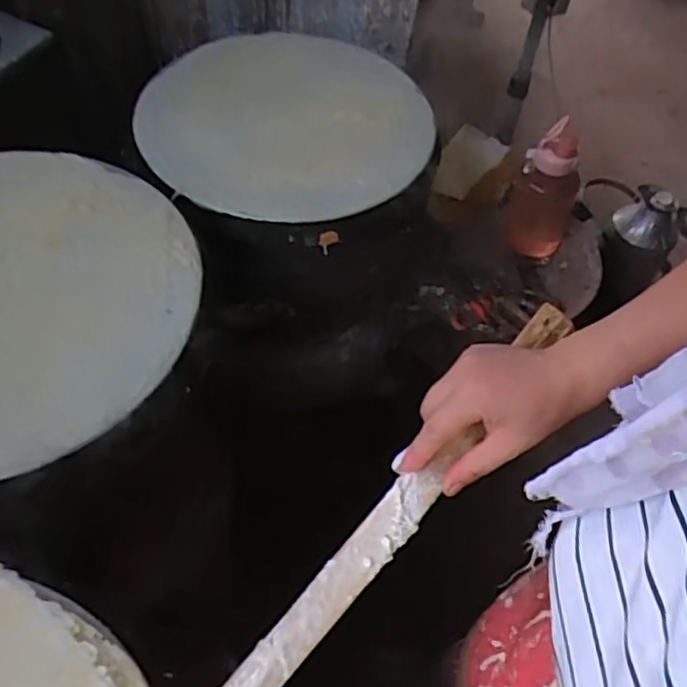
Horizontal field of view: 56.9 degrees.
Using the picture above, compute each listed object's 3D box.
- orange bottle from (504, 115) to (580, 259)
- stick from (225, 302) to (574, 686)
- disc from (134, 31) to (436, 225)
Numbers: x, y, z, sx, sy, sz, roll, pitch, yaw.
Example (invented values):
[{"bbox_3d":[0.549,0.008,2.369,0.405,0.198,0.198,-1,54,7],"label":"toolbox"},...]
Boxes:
[{"bbox_3d":[0.359,-0.261,1.130,0.112,0.268,0.104,25,58,13],"label":"orange bottle"},{"bbox_3d":[0.033,0.119,0.431,0.028,0.011,0.405,37,73,20],"label":"stick"},{"bbox_3d":[-0.069,-0.269,0.762,0.326,0.038,0.309,1,64,-1],"label":"disc"}]

